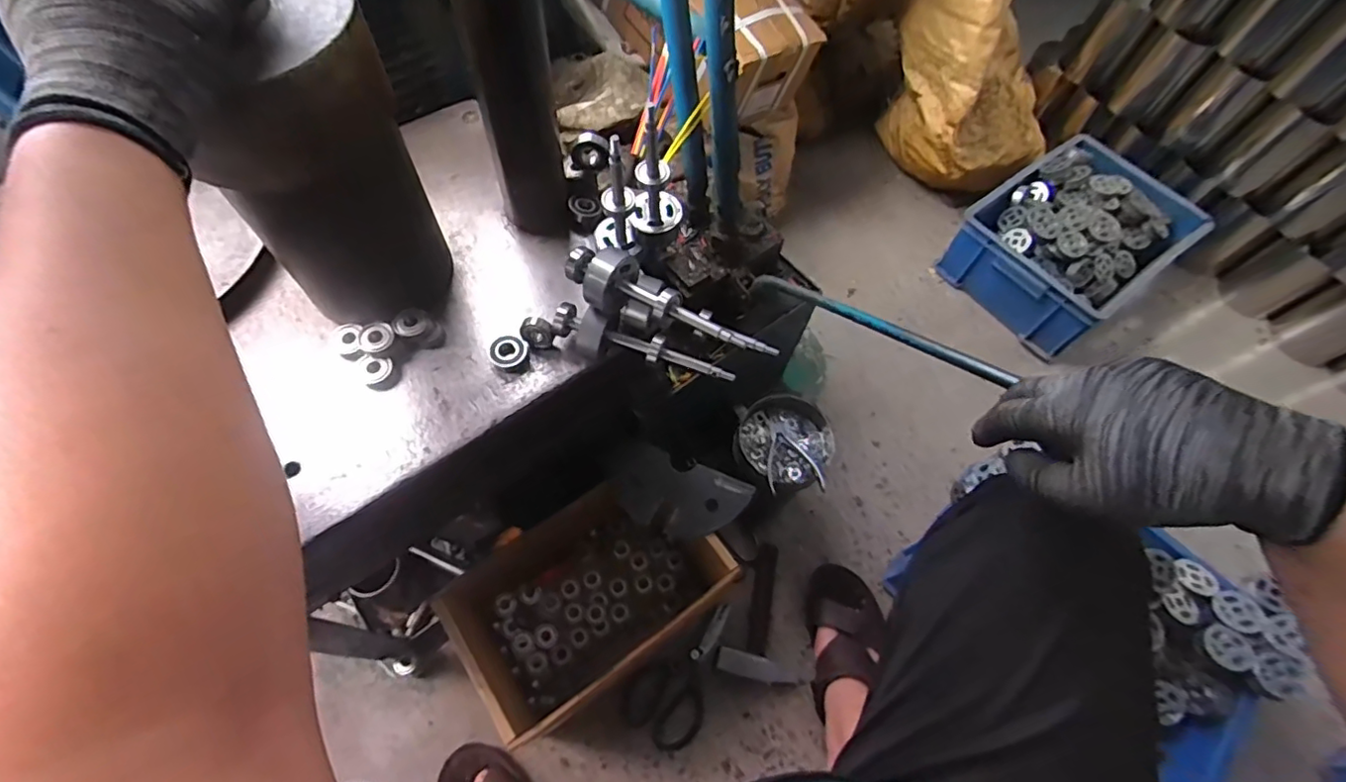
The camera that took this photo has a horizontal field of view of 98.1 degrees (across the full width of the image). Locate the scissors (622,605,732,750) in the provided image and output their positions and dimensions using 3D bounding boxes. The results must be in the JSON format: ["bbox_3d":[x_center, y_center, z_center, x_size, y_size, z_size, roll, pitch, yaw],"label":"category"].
[{"bbox_3d":[0.027,0.397,0.814,0.198,0.013,0.105,-39,71,-20],"label":"scissors"}]

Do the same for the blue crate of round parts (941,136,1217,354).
[{"bbox_3d":[0.784,-0.300,1.158,0.442,0.174,0.302,-32,69,-18],"label":"blue crate of round parts"}]

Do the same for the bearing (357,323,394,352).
[{"bbox_3d":[-0.263,-0.049,0.515,0.029,0.010,0.026,-39,71,-20],"label":"bearing"}]

